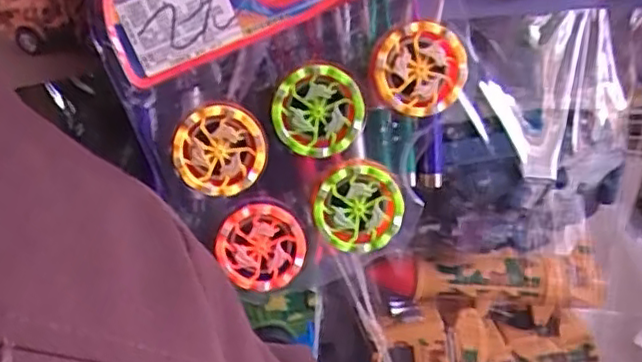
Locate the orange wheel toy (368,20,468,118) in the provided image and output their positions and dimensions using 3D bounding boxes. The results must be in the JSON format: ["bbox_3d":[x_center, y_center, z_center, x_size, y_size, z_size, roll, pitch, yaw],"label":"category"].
[{"bbox_3d":[0.043,-0.050,0.292,0.041,0.041,0.016,-4,26,4],"label":"orange wheel toy"}]

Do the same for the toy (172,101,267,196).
[{"bbox_3d":[-0.046,-0.014,0.303,0.042,0.040,0.009,-6,26,-2],"label":"toy"}]

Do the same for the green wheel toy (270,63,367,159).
[{"bbox_3d":[-0.001,-0.032,0.300,0.041,0.041,0.012,1,27,12],"label":"green wheel toy"}]

